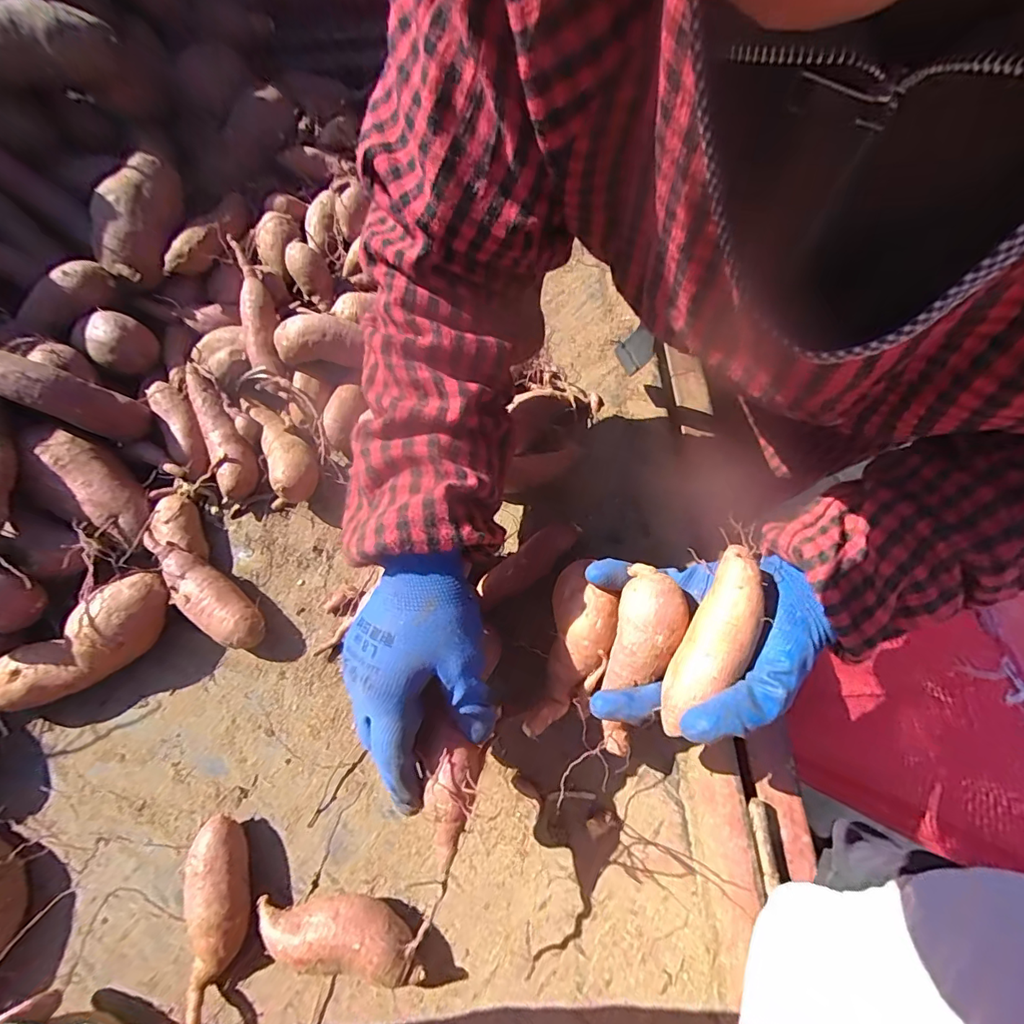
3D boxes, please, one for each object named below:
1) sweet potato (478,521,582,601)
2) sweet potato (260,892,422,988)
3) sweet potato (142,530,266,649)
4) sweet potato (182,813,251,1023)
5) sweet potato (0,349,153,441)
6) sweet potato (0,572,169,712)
[{"bbox_3d":[0.018,0.045,0.422,0.100,0.032,0.029,-38,73,-11],"label":"sweet potato"},{"bbox_3d":[-0.116,0.288,0.334,0.115,0.046,0.038,9,71,6],"label":"sweet potato"},{"bbox_3d":[-0.265,0.068,0.421,0.131,0.051,0.040,40,76,15],"label":"sweet potato"},{"bbox_3d":[-0.206,0.282,0.341,0.038,0.038,0.115,-10,70,-1],"label":"sweet potato"},{"bbox_3d":[-0.395,-0.106,0.419,0.042,0.135,0.050,-11,64,40],"label":"sweet potato"},{"bbox_3d":[-0.351,0.111,0.399,0.144,0.064,0.052,-36,72,-10],"label":"sweet potato"}]

